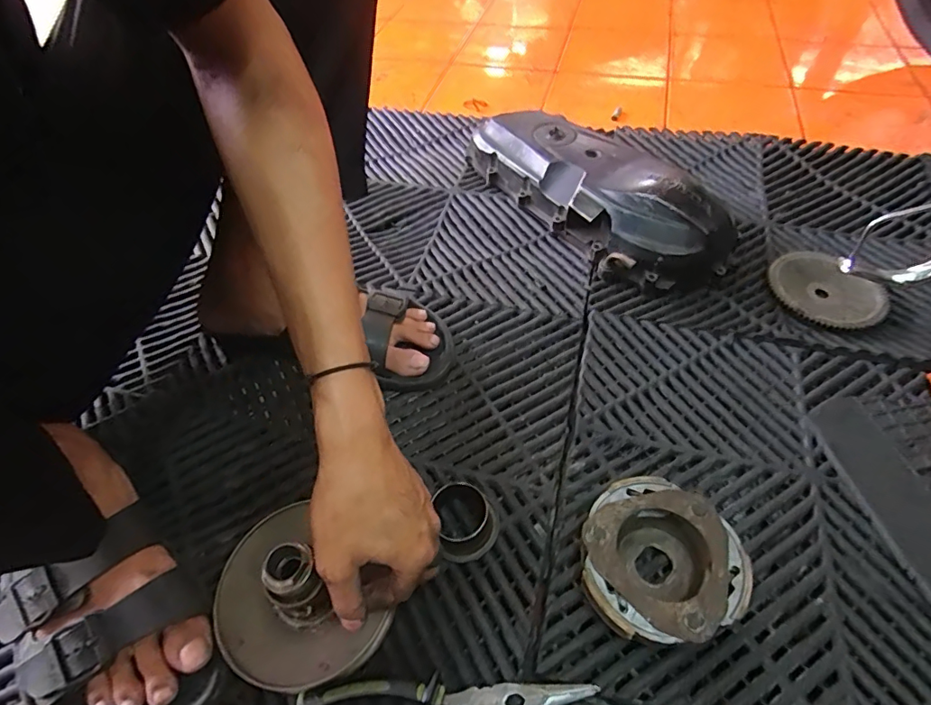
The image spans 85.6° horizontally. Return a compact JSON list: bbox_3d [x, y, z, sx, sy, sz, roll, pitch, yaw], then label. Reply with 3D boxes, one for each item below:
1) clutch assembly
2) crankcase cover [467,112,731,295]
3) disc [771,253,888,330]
[{"bbox_3d":[0.145,0.153,0.375,0.110,0.035,0.110,-2,52,3],"label":"clutch assembly"},{"bbox_3d":[0.149,-0.208,0.633,0.120,0.086,0.366,-31,56,-19],"label":"crankcase cover"},{"bbox_3d":[0.390,-0.068,0.549,0.097,0.010,0.112,-32,57,-20],"label":"disc"}]

